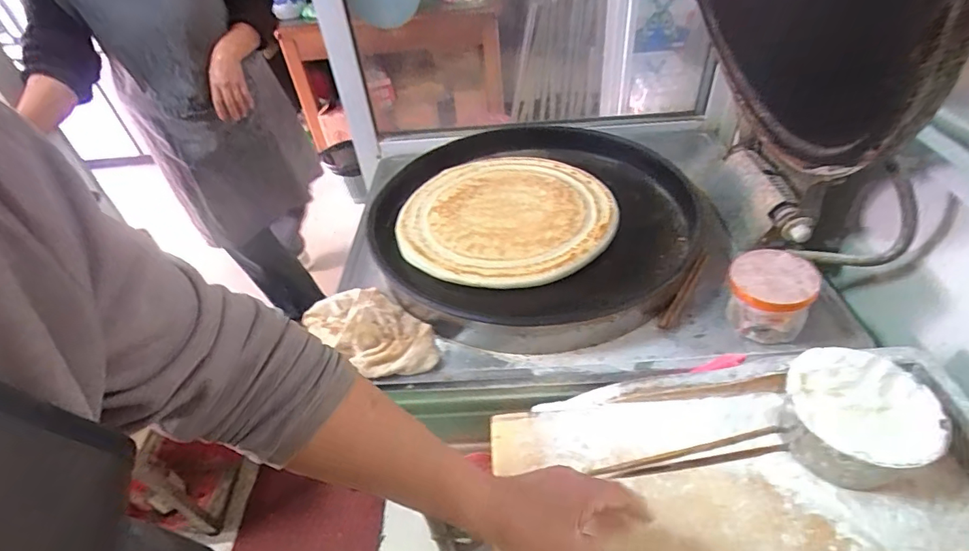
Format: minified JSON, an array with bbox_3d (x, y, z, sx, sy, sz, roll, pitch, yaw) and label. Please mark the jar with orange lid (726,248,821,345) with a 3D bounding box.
[{"bbox_3d":[0.368,0.026,0.626,0.099,0.088,0.090,17,48,24],"label":"jar with orange lid"}]

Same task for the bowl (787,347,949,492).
[{"bbox_3d":[0.382,0.152,0.500,0.117,0.088,0.123,-4,43,3],"label":"bowl"}]

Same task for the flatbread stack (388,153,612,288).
[{"bbox_3d":[0.035,-0.109,0.857,0.367,0.030,0.347,-2,43,6],"label":"flatbread stack"}]

